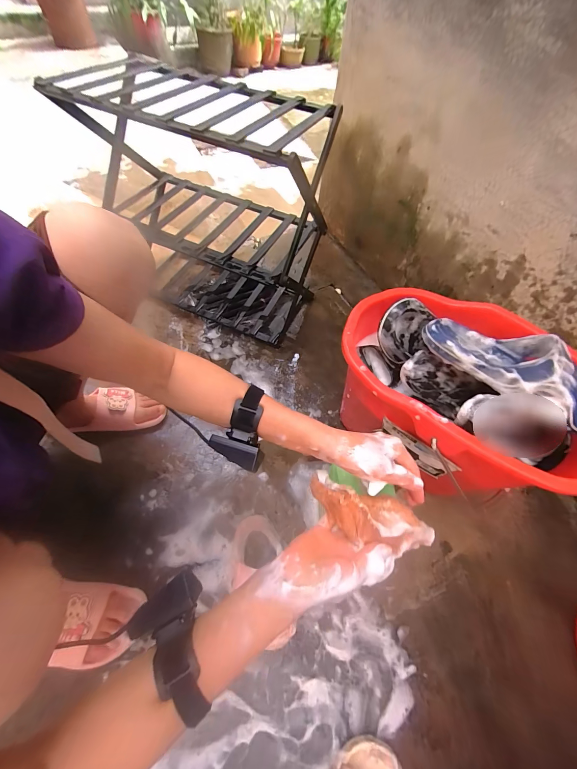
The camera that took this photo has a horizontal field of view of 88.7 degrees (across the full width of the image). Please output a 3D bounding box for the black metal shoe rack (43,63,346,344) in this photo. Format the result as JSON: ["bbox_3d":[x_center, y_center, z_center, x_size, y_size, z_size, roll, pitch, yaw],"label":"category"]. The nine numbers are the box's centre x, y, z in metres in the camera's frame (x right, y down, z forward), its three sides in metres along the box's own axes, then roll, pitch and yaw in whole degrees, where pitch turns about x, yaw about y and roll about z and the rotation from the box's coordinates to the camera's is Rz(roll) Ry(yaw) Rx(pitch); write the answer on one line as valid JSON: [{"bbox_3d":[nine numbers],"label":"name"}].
[{"bbox_3d":[-0.190,-0.376,0.708,0.508,0.473,0.256,22,59,9],"label":"black metal shoe rack"}]

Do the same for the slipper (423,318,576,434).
[{"bbox_3d":[0.331,-0.034,0.415,0.260,0.059,0.110,34,62,16],"label":"slipper"}]

